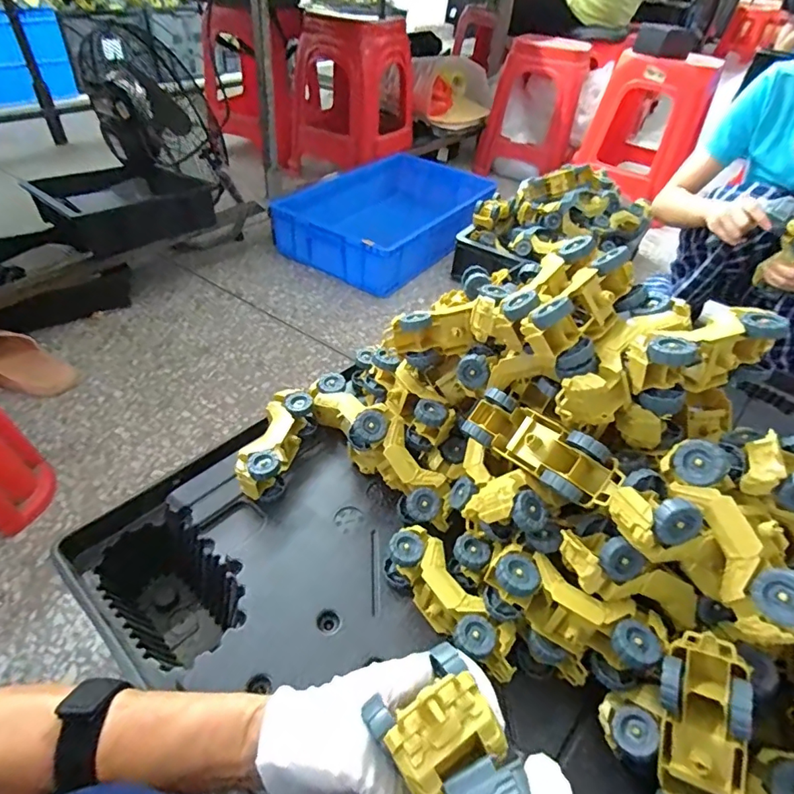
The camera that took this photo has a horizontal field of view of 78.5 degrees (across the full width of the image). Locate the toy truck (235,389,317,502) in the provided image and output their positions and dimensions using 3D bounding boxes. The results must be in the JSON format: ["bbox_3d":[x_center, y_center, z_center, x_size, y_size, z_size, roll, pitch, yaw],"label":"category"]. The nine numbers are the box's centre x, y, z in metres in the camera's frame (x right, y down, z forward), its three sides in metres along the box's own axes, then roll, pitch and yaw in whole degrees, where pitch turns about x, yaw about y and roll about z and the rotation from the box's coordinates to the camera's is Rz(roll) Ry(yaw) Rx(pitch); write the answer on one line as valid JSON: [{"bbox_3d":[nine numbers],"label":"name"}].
[{"bbox_3d":[-0.165,0.063,0.675,0.062,0.061,0.163,11,44,5],"label":"toy truck"}]

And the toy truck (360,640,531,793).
[{"bbox_3d":[0.036,0.191,0.226,0.052,0.036,0.112,-17,50,-22],"label":"toy truck"}]

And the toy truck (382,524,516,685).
[{"bbox_3d":[0.055,0.222,0.522,0.054,0.053,0.173,-26,52,-29],"label":"toy truck"}]

